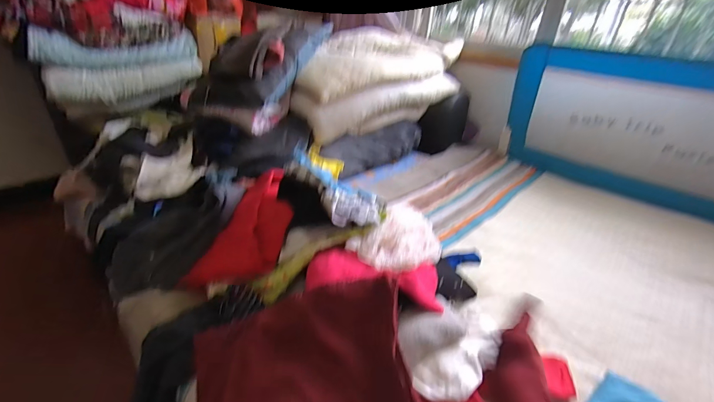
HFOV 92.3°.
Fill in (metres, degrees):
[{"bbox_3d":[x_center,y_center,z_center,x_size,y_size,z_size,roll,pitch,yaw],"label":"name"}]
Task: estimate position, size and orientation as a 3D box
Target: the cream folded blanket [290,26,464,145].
[{"bbox_3d":[0.066,-0.579,1.640,0.854,0.355,0.449,-15,35,-31],"label":"cream folded blanket"}]

